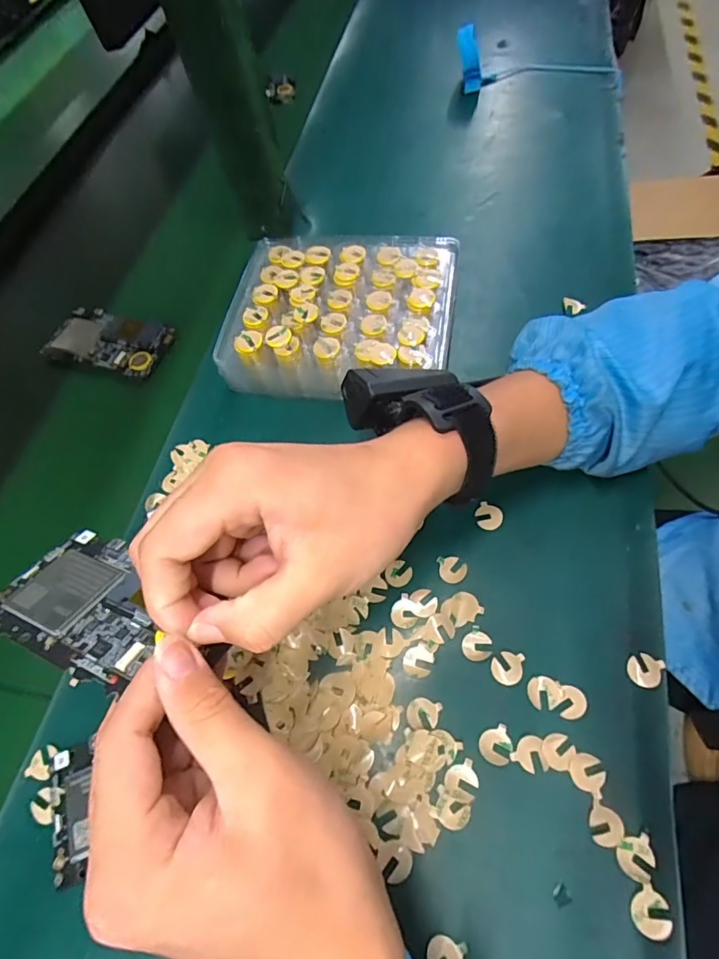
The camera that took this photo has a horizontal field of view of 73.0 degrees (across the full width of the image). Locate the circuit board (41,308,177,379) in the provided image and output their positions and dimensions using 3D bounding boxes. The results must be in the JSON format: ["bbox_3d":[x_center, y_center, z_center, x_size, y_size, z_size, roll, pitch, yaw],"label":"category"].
[{"bbox_3d":[-0.241,-0.133,0.470,0.116,0.012,0.064,14,64,11],"label":"circuit board"}]

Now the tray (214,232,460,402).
[{"bbox_3d":[-0.015,-0.139,0.408,0.182,0.047,0.154,6,63,7],"label":"tray"}]

